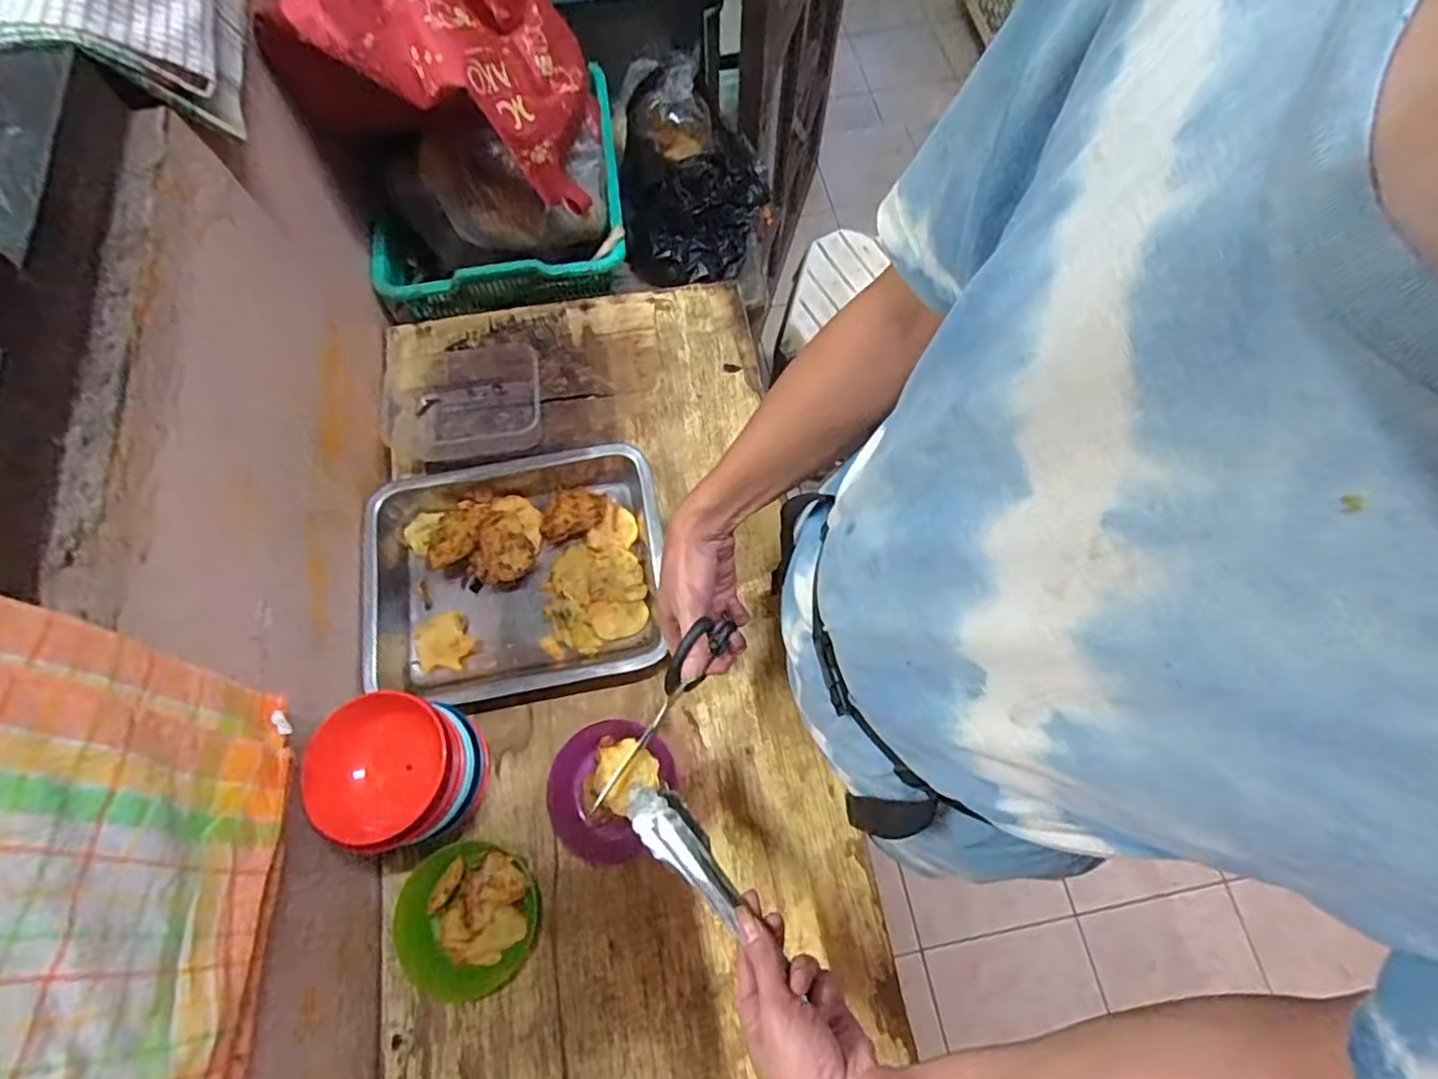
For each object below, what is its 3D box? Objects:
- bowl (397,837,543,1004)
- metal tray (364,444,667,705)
[{"bbox_3d":[-0.215,0.324,0.568,0.102,0.049,0.115,-35,73,-12],"label":"bowl"},{"bbox_3d":[-0.210,0.036,0.680,0.293,0.045,0.240,-8,69,-3],"label":"metal tray"}]

